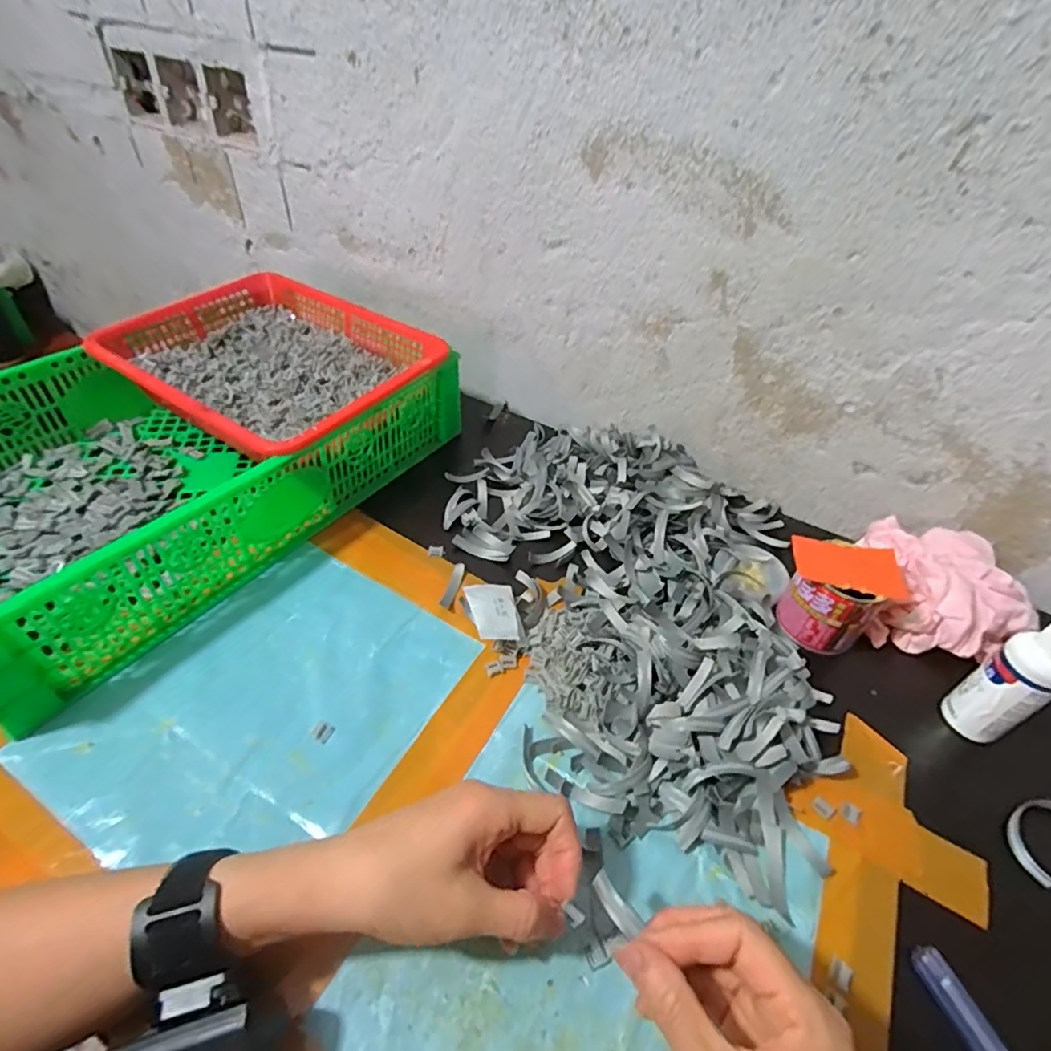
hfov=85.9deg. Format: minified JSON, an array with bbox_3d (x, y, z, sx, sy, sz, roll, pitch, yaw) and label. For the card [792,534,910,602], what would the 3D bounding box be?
[{"bbox_3d":[0.259,0.033,0.447,0.090,0.008,0.051,12,44,4],"label":"card"}]

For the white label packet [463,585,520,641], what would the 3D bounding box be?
[{"bbox_3d":[-0.025,0.068,0.456,0.038,0.009,0.062,-2,34,-18],"label":"white label packet"}]

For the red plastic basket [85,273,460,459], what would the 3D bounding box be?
[{"bbox_3d":[-0.251,-0.165,0.590,0.295,0.073,0.257,26,46,21],"label":"red plastic basket"}]

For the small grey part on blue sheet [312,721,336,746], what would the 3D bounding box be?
[{"bbox_3d":[-0.139,0.141,0.388,0.013,0.004,0.013,21,45,17],"label":"small grey part on blue sheet"}]

